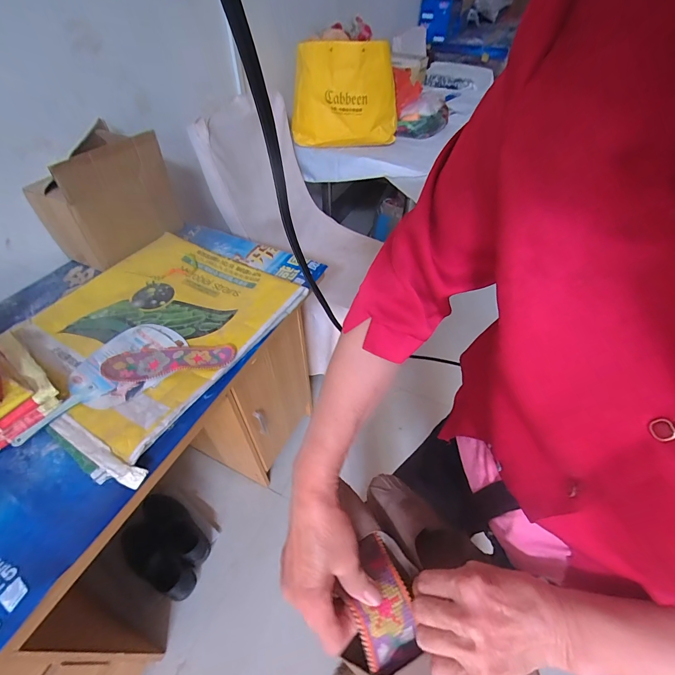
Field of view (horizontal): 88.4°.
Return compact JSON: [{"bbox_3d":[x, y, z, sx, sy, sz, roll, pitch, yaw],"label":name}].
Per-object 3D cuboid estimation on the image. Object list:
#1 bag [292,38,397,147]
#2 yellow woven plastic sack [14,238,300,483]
[{"bbox_3d":[0.019,-0.863,1.254,0.375,0.298,0.126,-5,48,0],"label":"bag"},{"bbox_3d":[-0.357,-0.045,0.713,0.456,0.038,0.483,25,55,24],"label":"yellow woven plastic sack"}]

